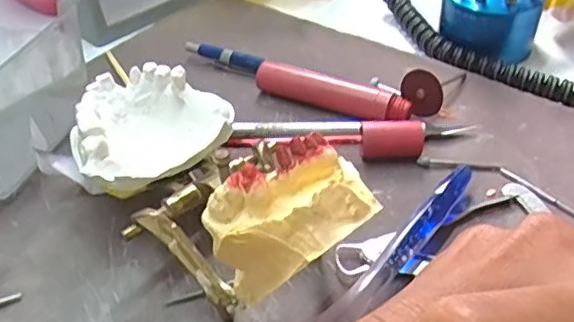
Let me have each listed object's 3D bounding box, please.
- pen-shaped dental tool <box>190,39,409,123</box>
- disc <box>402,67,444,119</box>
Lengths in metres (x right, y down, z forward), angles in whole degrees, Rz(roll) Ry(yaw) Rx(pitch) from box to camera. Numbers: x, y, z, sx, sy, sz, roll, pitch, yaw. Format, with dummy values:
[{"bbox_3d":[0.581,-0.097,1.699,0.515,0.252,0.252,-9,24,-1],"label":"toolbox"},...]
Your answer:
[{"bbox_3d":[0.001,-0.046,0.340,0.142,0.018,0.018,22,48,25],"label":"pen-shaped dental tool"},{"bbox_3d":[0.071,-0.036,0.321,0.006,0.024,0.024,-28,48,-26],"label":"disc"}]

